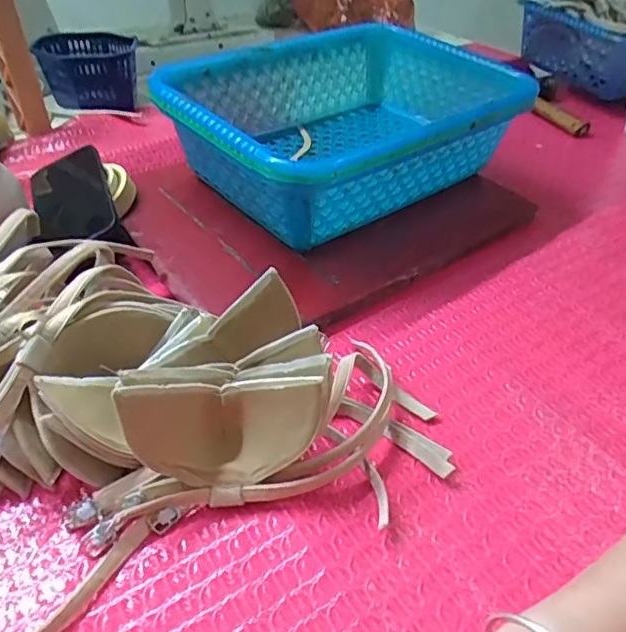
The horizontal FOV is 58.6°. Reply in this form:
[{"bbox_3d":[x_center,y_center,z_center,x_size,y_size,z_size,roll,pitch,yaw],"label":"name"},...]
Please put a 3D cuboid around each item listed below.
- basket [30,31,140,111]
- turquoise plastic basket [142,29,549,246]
[{"bbox_3d":[-0.293,-0.315,0.719,0.122,0.081,0.063,7,43,2],"label":"basket"},{"bbox_3d":[0.032,-0.204,0.608,0.350,0.118,0.272,-26,48,-29],"label":"turquoise plastic basket"}]

